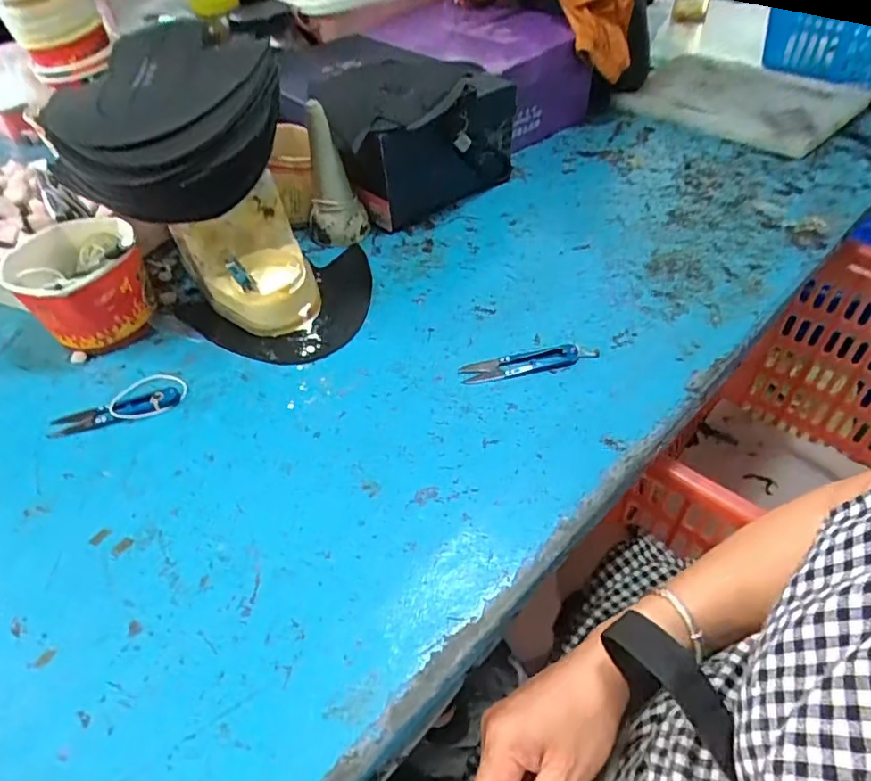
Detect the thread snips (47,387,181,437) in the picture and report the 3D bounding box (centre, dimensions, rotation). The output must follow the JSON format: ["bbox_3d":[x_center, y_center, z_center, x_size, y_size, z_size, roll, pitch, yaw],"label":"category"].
[{"bbox_3d":[-0.275,0.019,0.493,0.106,0.006,0.024,-13,47,-8],"label":"thread snips"}]

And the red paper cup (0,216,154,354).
[{"bbox_3d":[-0.335,-0.102,0.557,0.112,0.082,0.128,-24,50,-17],"label":"red paper cup"}]

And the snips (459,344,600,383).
[{"bbox_3d":[0.084,-0.026,0.511,0.122,0.005,0.025,-11,47,-6],"label":"snips"}]

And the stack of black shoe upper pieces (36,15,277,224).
[{"bbox_3d":[-0.233,-0.233,0.498,0.134,0.104,0.166,19,51,21],"label":"stack of black shoe upper pieces"}]

